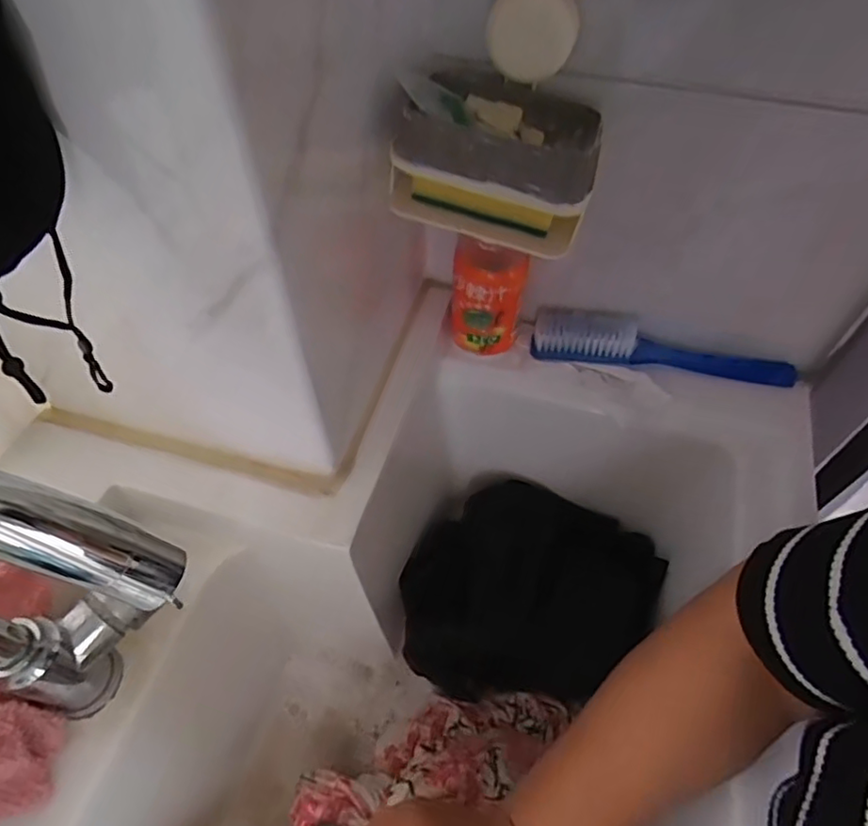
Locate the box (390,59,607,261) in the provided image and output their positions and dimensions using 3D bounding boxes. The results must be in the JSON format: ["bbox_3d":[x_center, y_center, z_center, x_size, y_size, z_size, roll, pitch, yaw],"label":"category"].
[{"bbox_3d":[0.044,-0.171,0.398,0.131,0.082,0.097,17,56,12],"label":"box"}]

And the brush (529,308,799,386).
[{"bbox_3d":[0.208,-0.060,0.538,0.231,0.031,0.046,11,55,7],"label":"brush"}]

